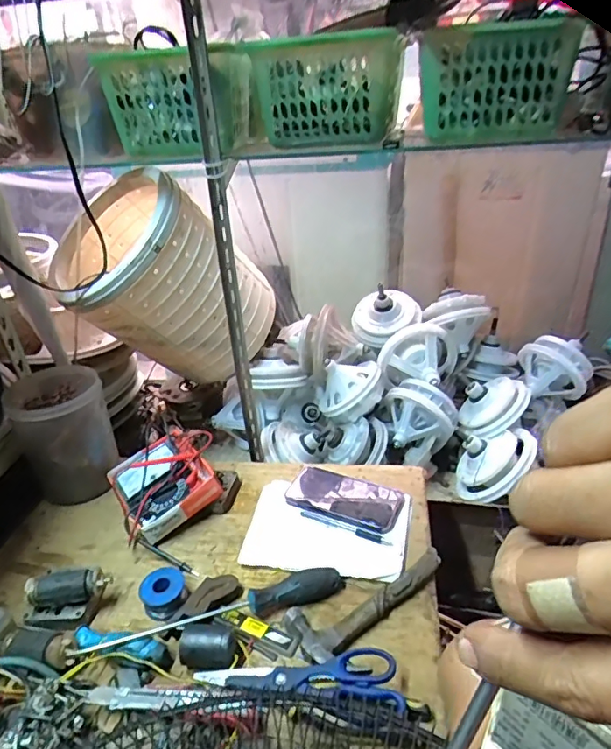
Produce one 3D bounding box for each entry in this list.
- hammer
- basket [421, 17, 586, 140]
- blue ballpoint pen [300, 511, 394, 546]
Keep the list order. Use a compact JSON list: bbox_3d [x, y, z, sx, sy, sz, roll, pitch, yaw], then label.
[{"bbox_3d":[0.075,0.263,0.618,0.205,0.022,0.071,-25,36,-32],"label":"hammer"},{"bbox_3d":[0.222,-0.343,0.609,0.170,0.116,0.090,9,33,22],"label":"basket"},{"bbox_3d":[0.054,0.213,0.706,0.136,0.013,0.011,13,34,27],"label":"blue ballpoint pen"}]

